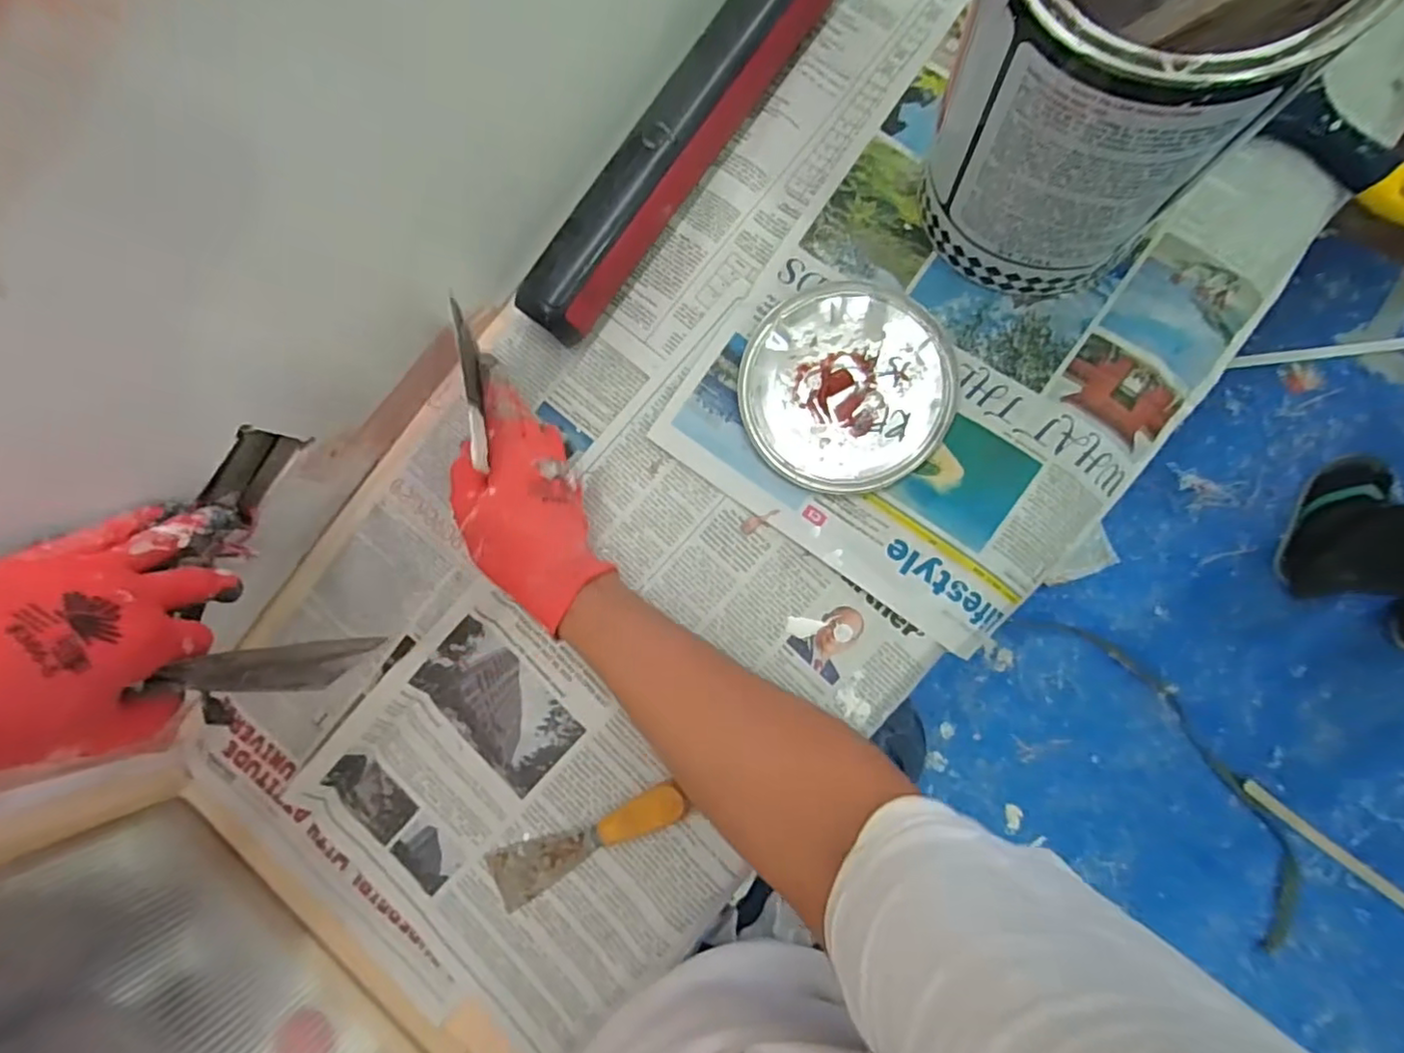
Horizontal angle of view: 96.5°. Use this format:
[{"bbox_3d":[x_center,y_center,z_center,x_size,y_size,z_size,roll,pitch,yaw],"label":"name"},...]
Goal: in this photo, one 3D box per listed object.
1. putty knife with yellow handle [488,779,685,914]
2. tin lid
[{"bbox_3d":[-0.089,0.232,0.462,0.165,0.025,0.041,-32,83,6],"label":"putty knife with yellow handle"},{"bbox_3d":[0.104,-0.101,0.453,0.146,0.008,0.148,0,87,9],"label":"tin lid"}]

